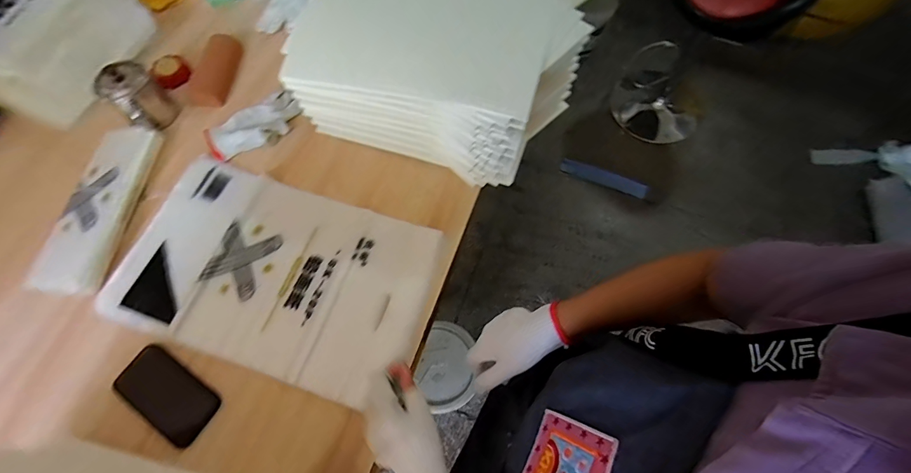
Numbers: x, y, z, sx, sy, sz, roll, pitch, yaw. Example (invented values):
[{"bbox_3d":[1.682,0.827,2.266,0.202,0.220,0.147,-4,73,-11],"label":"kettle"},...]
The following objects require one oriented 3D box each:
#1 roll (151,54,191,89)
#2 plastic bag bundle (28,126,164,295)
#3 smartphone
[{"bbox_3d":[-0.569,-0.332,0.779,0.061,0.026,0.068,-32,70,-12],"label":"roll"},{"bbox_3d":[-0.583,-0.055,0.638,0.100,0.041,0.293,4,67,3],"label":"plastic bag bundle"},{"bbox_3d":[-0.409,0.222,0.550,0.151,0.012,0.074,33,72,14],"label":"smartphone"}]

